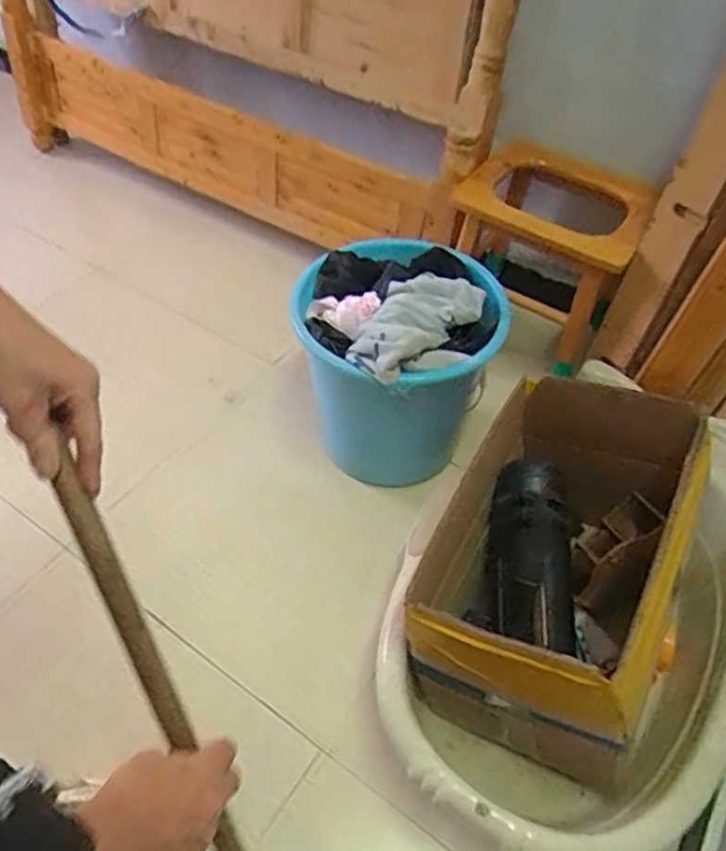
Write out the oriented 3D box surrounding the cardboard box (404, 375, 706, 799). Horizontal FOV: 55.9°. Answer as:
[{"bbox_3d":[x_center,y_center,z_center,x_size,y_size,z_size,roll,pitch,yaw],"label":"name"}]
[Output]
[{"bbox_3d":[0.297,0.212,1.016,0.305,0.381,0.478,23,54,17],"label":"cardboard box"}]

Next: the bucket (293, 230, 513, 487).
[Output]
[{"bbox_3d":[0.061,-0.111,1.287,0.344,0.381,0.364,0,51,0],"label":"bucket"}]

